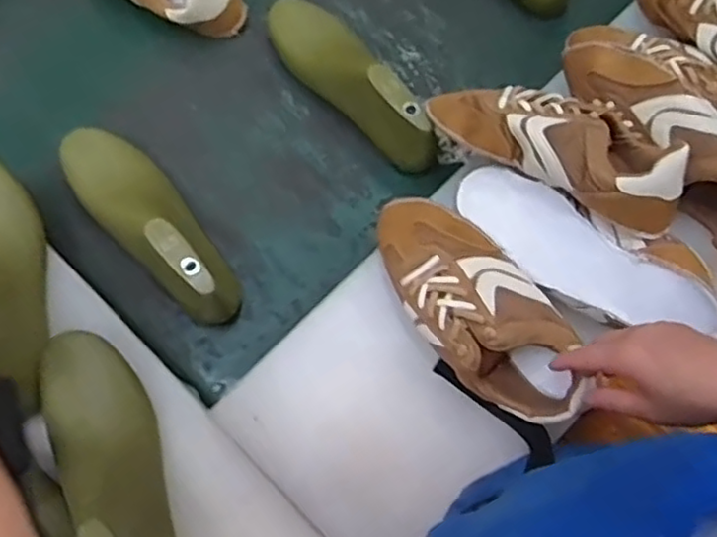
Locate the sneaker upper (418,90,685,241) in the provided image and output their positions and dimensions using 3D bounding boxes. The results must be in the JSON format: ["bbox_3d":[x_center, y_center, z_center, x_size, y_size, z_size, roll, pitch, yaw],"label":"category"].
[{"bbox_3d":[0.188,-0.128,0.616,0.240,0.062,0.107,31,75,8],"label":"sneaker upper"}]

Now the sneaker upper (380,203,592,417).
[{"bbox_3d":[0.102,0.032,0.596,0.102,0.076,0.229,-35,76,-11],"label":"sneaker upper"}]

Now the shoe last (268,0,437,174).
[{"bbox_3d":[-0.007,-0.202,0.716,0.081,0.091,0.233,-31,76,-10],"label":"shoe last"}]

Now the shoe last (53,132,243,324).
[{"bbox_3d":[-0.206,-0.049,0.662,0.077,0.091,0.247,-39,78,-11],"label":"shoe last"}]

